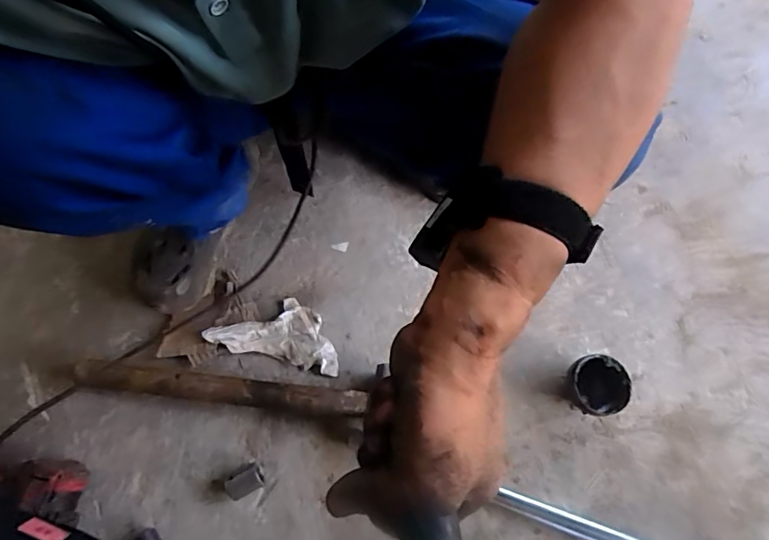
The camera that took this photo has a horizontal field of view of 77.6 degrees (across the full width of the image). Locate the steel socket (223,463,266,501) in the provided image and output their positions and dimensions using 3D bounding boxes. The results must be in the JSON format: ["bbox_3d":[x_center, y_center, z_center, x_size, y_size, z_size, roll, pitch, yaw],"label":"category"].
[{"bbox_3d":[-0.164,0.252,0.566,0.039,0.029,0.027,-29,75,-8],"label":"steel socket"}]

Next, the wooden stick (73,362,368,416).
[{"bbox_3d":[-0.208,0.144,0.589,0.361,0.046,0.029,5,73,3],"label":"wooden stick"}]

